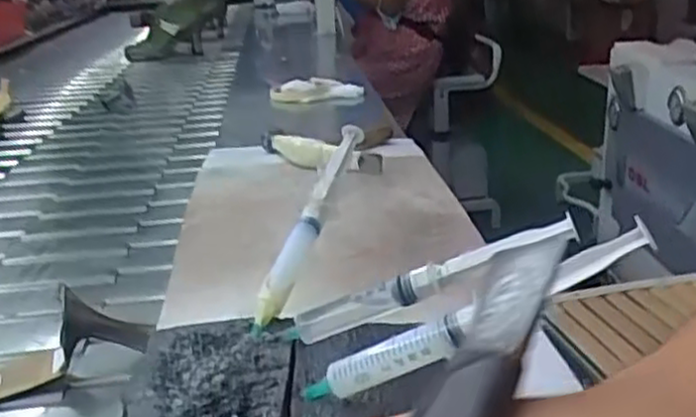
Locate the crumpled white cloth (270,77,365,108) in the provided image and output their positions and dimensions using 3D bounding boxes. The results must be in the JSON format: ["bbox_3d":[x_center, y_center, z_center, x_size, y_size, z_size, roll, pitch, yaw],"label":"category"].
[{"bbox_3d":[-0.051,-0.187,1.228,0.146,0.045,0.058,-12,21,-21],"label":"crumpled white cloth"}]

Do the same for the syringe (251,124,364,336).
[{"bbox_3d":[-0.021,0.003,0.472,0.018,0.027,0.168,4,46,21],"label":"syringe"}]

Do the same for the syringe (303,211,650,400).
[{"bbox_3d":[0.050,0.050,0.331,0.170,0.017,0.013,-31,11,21],"label":"syringe"}]

